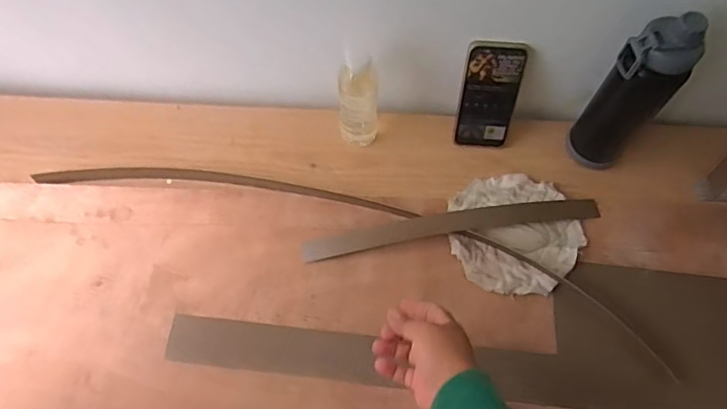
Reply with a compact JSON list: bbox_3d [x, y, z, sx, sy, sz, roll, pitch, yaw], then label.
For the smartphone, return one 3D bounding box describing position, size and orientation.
[{"bbox_3d":[0.180,-0.153,0.781,0.081,0.166,0.014,5,43,2],"label":"smartphone"}]

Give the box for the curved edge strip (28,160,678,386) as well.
[{"bbox_3d":[-0.033,0.035,0.760,0.886,0.026,0.121,16,67,7],"label":"curved edge strip"}]

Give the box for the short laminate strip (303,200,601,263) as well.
[{"bbox_3d":[0.126,0.027,0.763,0.415,0.024,0.037,-9,67,-4],"label":"short laminate strip"}]

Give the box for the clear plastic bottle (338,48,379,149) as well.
[{"bbox_3d":[-0.009,-0.138,0.764,0.058,0.168,0.046,2,66,1],"label":"clear plastic bottle"}]

